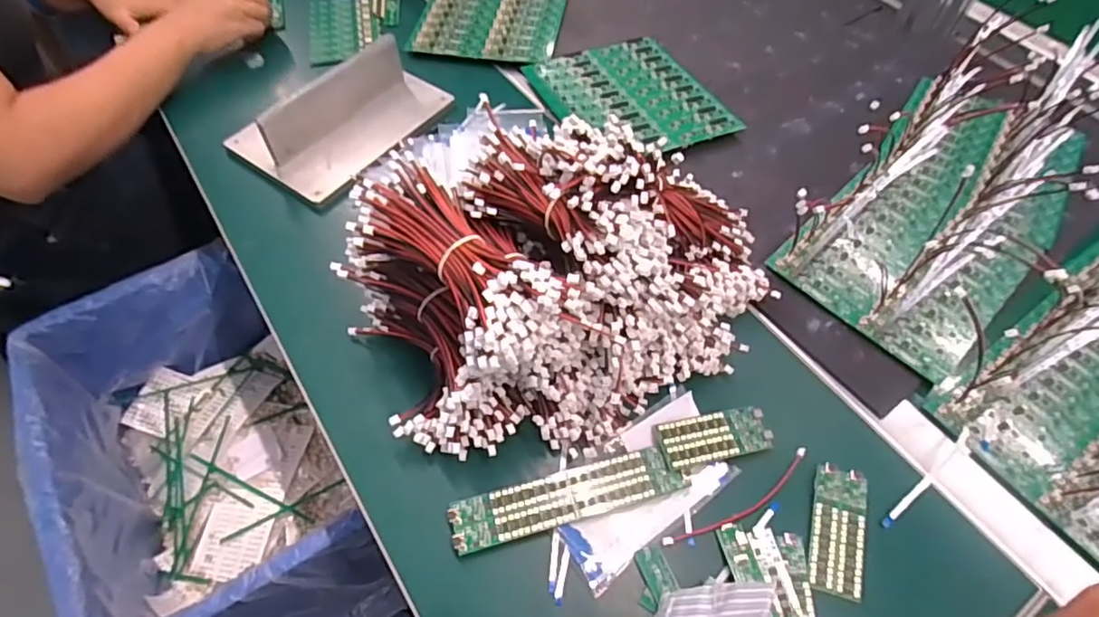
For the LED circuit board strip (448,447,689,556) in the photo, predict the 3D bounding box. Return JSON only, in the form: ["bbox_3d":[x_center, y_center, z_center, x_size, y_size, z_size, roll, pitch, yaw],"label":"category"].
[{"bbox_3d":[0.011,0.134,0.414,0.162,0.009,0.035,-13,59,-9],"label":"LED circuit board strip"}]

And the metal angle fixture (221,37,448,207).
[{"bbox_3d":[-0.205,-0.205,0.594,0.122,0.058,0.211,37,64,20],"label":"metal angle fixture"}]

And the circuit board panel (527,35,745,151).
[{"bbox_3d":[0.087,-0.236,0.653,0.168,0.019,0.194,-21,60,-14],"label":"circuit board panel"}]

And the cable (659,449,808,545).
[{"bbox_3d":[0.139,0.140,0.420,0.130,0.008,0.019,-26,62,-16],"label":"cable"}]

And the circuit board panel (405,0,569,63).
[{"bbox_3d":[-0.068,-0.376,0.739,0.170,0.009,0.190,8,58,4],"label":"circuit board panel"}]

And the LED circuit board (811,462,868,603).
[{"bbox_3d":[0.201,0.153,0.404,0.033,0.006,0.084,14,59,8],"label":"LED circuit board"}]

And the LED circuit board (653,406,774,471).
[{"bbox_3d":[0.123,0.095,0.436,0.085,0.011,0.036,-13,59,-9],"label":"LED circuit board"}]

